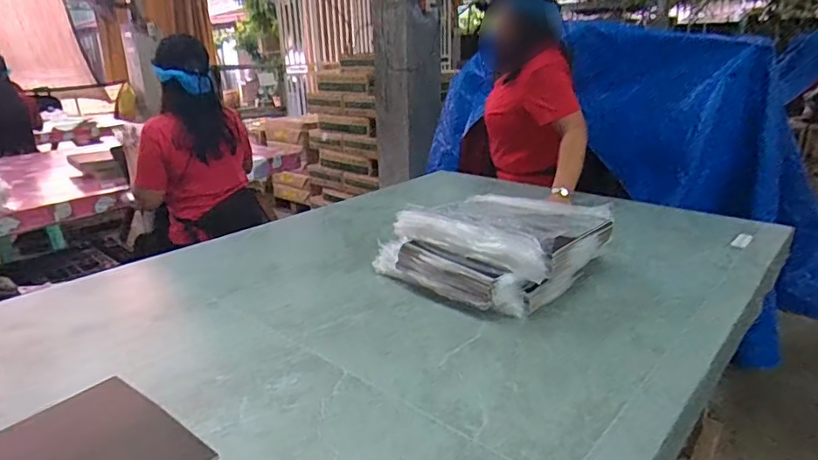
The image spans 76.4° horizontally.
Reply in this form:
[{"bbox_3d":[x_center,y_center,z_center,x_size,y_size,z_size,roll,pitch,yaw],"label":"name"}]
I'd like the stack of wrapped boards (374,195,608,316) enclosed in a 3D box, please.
[{"bbox_3d":[0.188,0.028,1.133,0.375,0.143,0.390,-19,25,-38],"label":"stack of wrapped boards"}]

